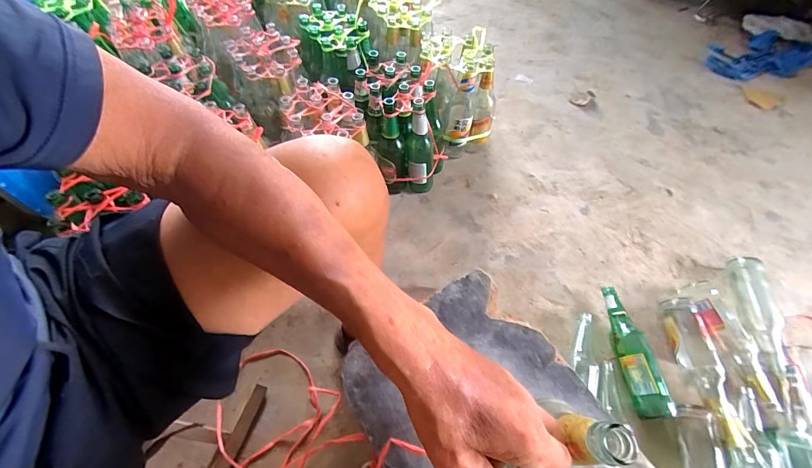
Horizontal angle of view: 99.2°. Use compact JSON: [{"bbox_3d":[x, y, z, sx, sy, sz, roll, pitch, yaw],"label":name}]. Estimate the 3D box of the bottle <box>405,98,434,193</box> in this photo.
[{"bbox_3d":[0.039,-0.208,0.871,0.074,0.273,0.058,2,56,-4],"label":"bottle"}]

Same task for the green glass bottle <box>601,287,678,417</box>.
[{"bbox_3d":[0.463,0.236,0.719,0.074,0.069,0.262,-4,58,-4],"label":"green glass bottle"}]

